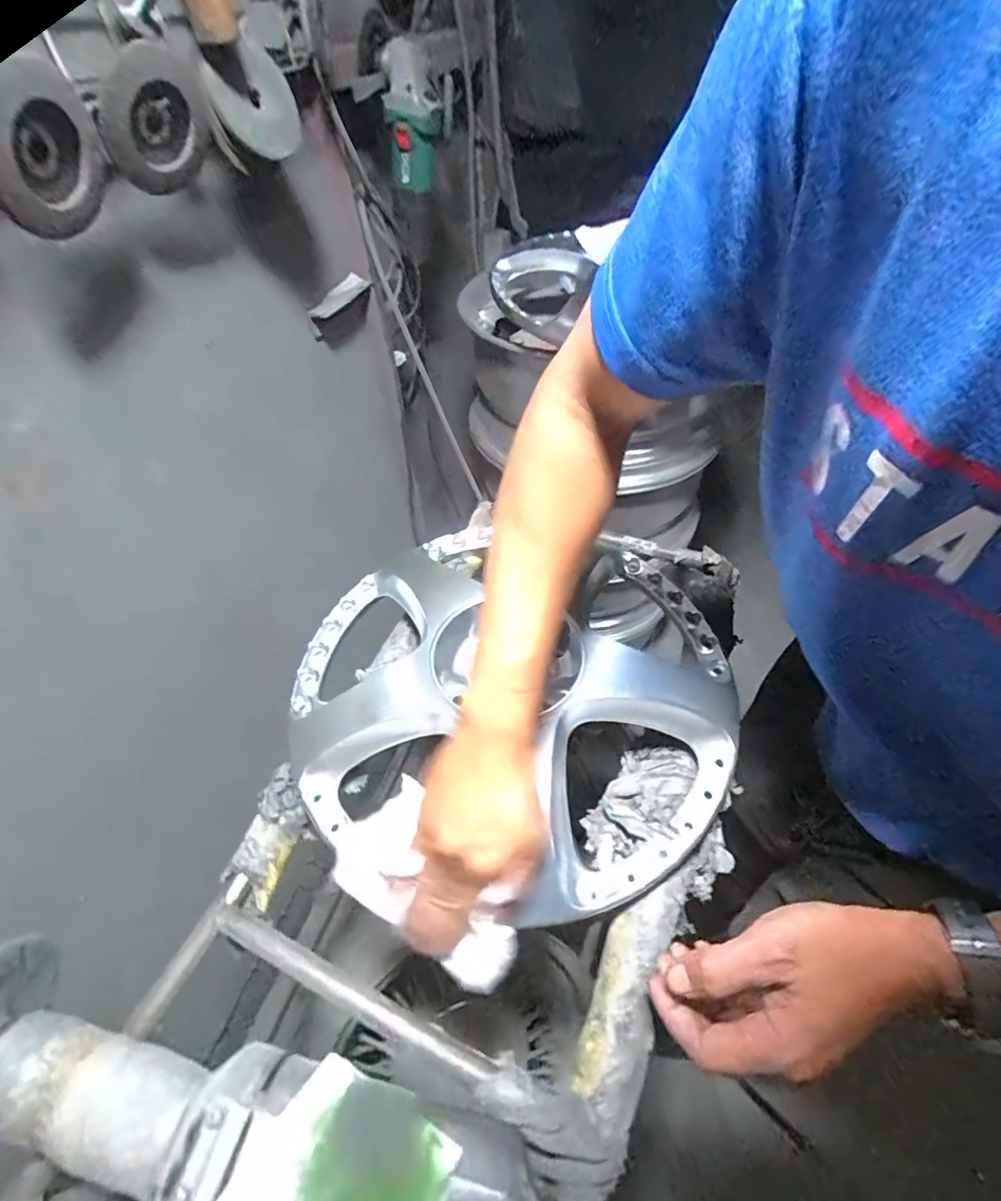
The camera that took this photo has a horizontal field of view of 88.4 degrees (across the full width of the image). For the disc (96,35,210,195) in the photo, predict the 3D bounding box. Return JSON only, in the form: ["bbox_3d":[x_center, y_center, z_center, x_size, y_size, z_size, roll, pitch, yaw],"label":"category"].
[{"bbox_3d":[-0.275,-0.378,0.409,0.023,0.090,0.097,34,64,6],"label":"disc"}]

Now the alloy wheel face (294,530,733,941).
[{"bbox_3d":[0.006,0.066,0.494,0.405,0.060,0.380,-2,49,2],"label":"alloy wheel face"}]

